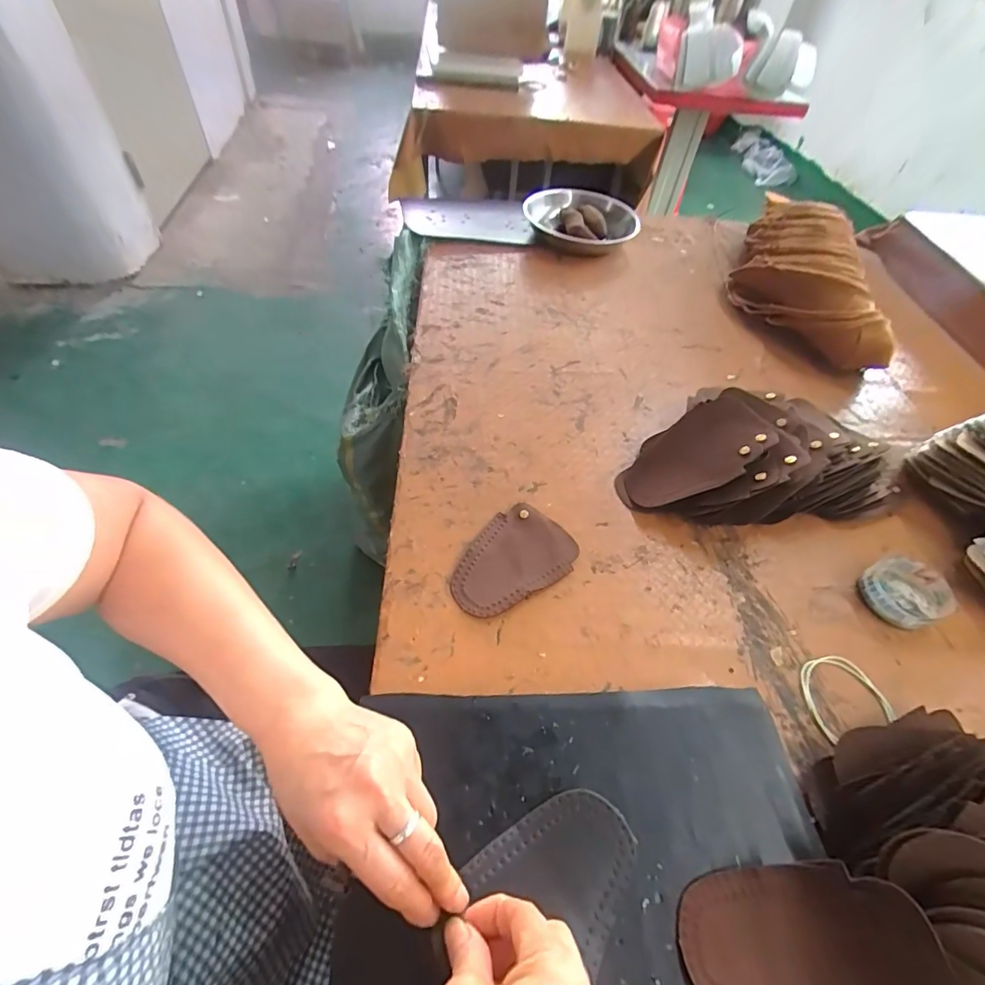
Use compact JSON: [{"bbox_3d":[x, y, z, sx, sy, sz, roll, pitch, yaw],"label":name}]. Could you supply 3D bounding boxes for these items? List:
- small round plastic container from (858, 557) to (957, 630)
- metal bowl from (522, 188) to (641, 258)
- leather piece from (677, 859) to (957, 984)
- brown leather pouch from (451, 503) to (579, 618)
[{"bbox_3d":[0.392,0.095,0.445,0.073,0.025,0.061,-17,56,-17],"label":"small round plastic container"},{"bbox_3d":[0.155,-0.487,0.849,0.199,0.058,0.199,3,53,-4],"label":"metal bowl"},{"bbox_3d":[0.176,0.256,0.256,0.123,0.052,0.084,7,53,0],"label":"leather piece"},{"bbox_3d":[0.020,0.066,0.437,0.085,0.006,0.123,32,56,18],"label":"brown leather pouch"}]

